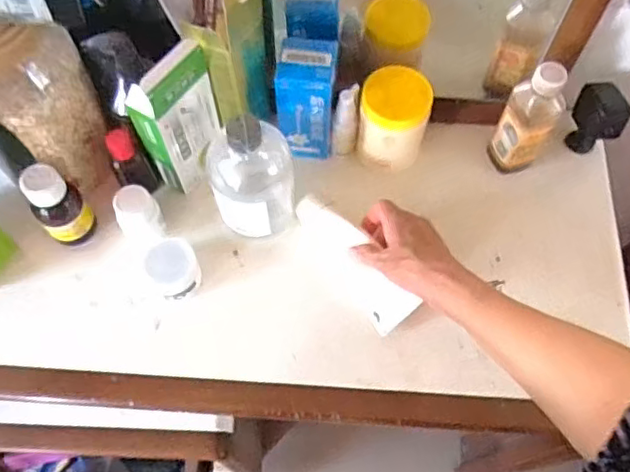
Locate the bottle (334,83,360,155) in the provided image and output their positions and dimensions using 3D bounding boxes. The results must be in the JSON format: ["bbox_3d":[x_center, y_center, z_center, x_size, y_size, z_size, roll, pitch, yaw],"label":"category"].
[{"bbox_3d":[0.034,-0.121,0.646,0.022,0.094,0.024,11,63,2],"label":"bottle"}]

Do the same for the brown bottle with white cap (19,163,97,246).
[{"bbox_3d":[-0.250,-0.029,0.594,0.046,0.098,0.037,-30,69,-17],"label":"brown bottle with white cap"}]

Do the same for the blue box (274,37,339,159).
[{"bbox_3d":[-0.010,-0.137,0.630,0.064,0.127,0.046,7,63,-1],"label":"blue box"}]

